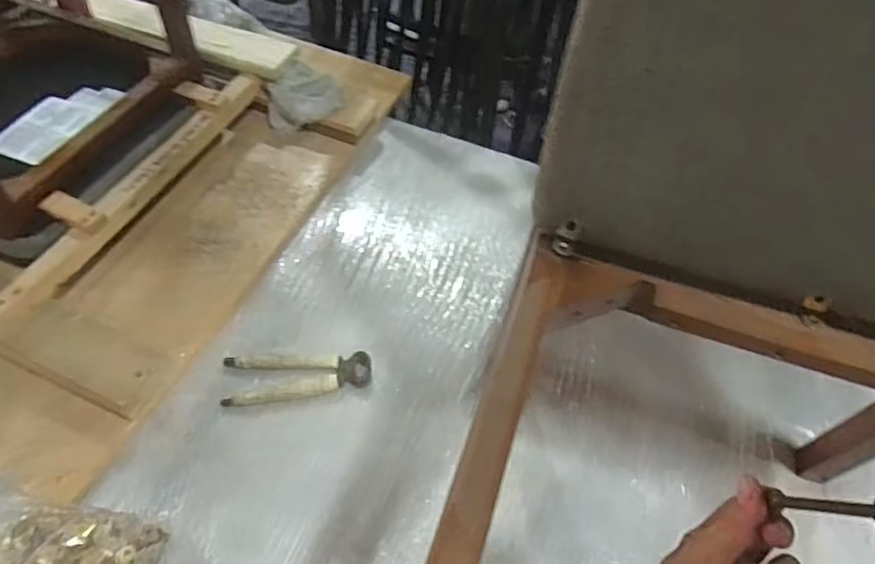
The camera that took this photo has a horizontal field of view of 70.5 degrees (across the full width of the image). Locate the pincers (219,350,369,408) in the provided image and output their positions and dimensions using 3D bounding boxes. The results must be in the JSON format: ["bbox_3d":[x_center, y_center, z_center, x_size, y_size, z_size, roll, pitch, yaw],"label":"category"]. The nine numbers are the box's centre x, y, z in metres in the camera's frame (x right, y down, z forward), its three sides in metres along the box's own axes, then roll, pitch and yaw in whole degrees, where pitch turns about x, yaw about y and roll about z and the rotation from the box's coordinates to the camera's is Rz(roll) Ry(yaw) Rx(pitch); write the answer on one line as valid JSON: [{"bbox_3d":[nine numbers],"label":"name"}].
[{"bbox_3d":[-0.188,0.127,0.842,0.192,0.016,0.068,-5,54,-8],"label":"pincers"}]

